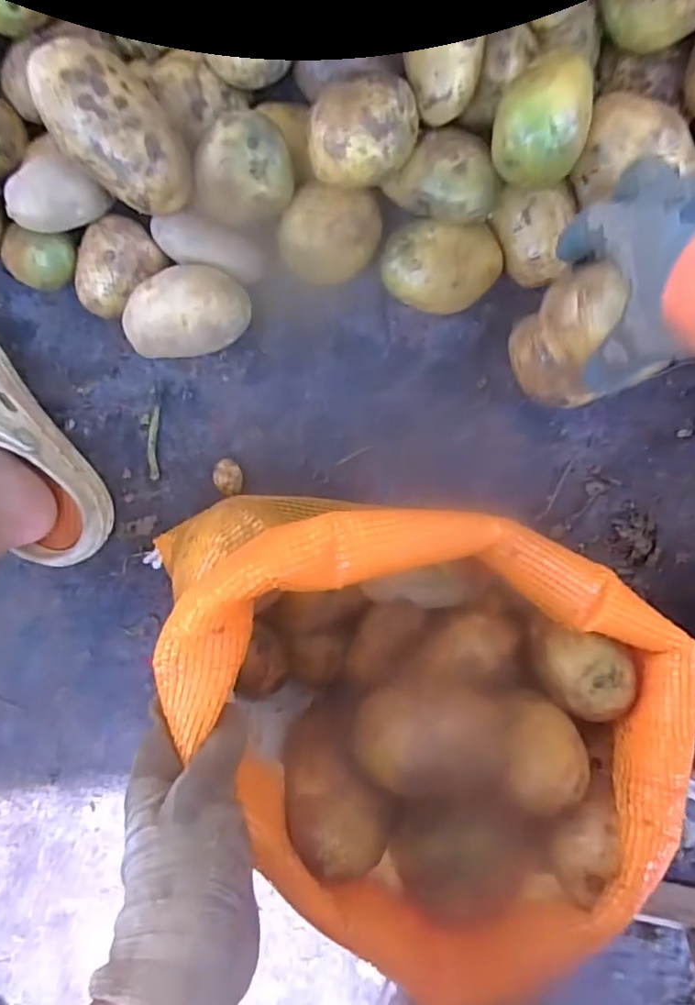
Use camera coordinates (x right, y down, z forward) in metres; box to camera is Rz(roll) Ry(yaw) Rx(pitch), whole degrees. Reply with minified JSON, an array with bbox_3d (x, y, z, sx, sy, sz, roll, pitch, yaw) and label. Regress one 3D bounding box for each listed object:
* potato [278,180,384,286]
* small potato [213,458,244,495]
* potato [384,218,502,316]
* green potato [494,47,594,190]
[{"bbox_3d":[-0.013,-0.203,0.445,0.075,0.060,0.060,2,92,4],"label":"potato"},{"bbox_3d":[-0.099,-0.022,0.477,0.021,0.019,0.029,4,92,4],"label":"small potato"},{"bbox_3d":[0.073,-0.179,0.445,0.086,0.053,0.060,5,92,4],"label":"potato"},{"bbox_3d":[0.123,-0.241,0.362,0.056,0.044,0.065,7,92,4],"label":"green potato"}]

